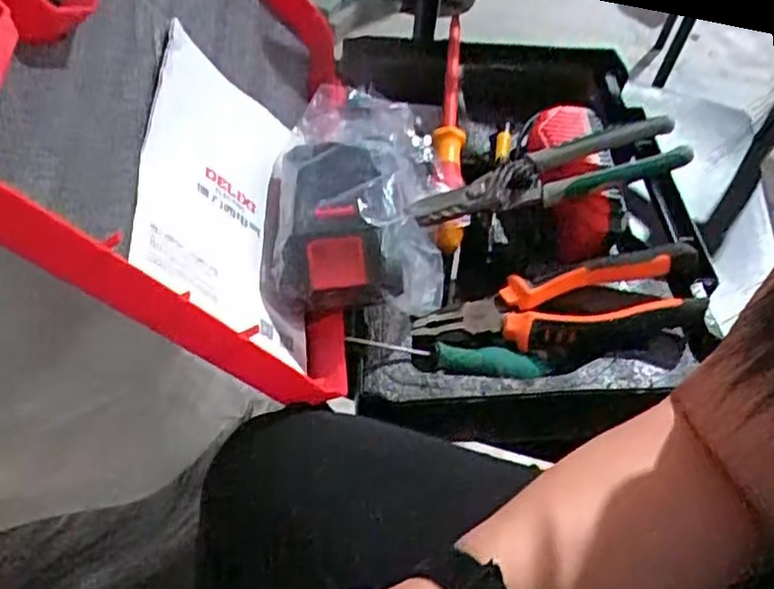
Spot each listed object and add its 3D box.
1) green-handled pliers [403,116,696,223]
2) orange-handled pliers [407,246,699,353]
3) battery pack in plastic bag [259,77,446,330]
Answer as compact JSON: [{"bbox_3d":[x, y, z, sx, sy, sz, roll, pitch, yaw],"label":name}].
[{"bbox_3d":[0.110,-0.083,0.503,0.189,0.021,0.049,-16,53,3],"label":"green-handled pliers"},{"bbox_3d":[0.118,0.008,0.489,0.188,0.028,0.053,-10,52,6],"label":"orange-handled pliers"},{"bbox_3d":[-0.020,-0.072,0.491,0.121,0.062,0.195,2,52,-4],"label":"battery pack in plastic bag"}]

